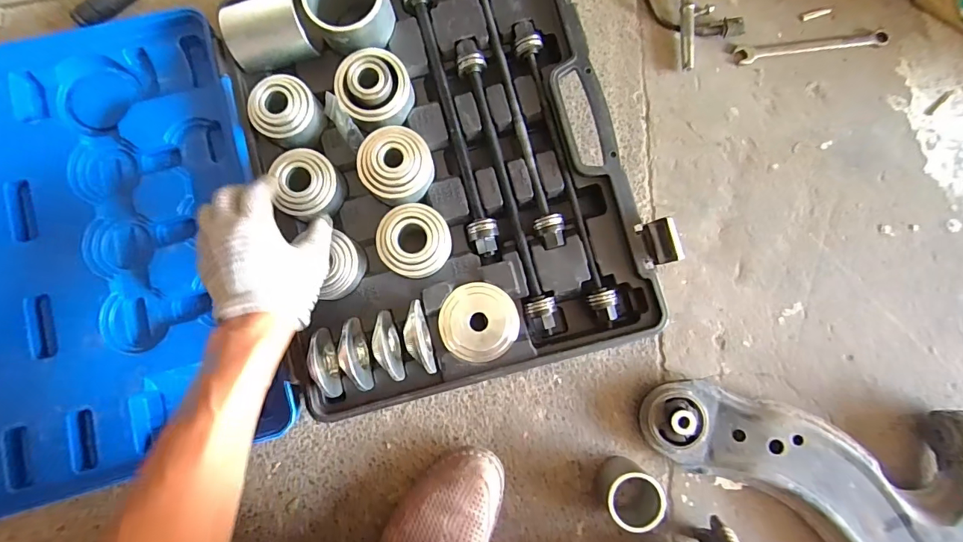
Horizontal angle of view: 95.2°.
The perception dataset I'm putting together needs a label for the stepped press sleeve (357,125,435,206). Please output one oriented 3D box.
[{"bbox_3d":[-0.093,-0.117,0.483,0.077,0.054,0.076,0,83,1],"label":"stepped press sleeve"}]

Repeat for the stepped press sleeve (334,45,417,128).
[{"bbox_3d":[-0.119,-0.198,0.485,0.081,0.044,0.081,8,87,2],"label":"stepped press sleeve"}]

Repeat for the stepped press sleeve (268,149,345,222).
[{"bbox_3d":[-0.185,-0.093,0.482,0.064,0.057,0.074,-5,85,-2],"label":"stepped press sleeve"}]

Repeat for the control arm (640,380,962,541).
[{"bbox_3d":[0.418,0.301,0.460,0.307,0.087,0.497,-26,83,-2],"label":"control arm"}]

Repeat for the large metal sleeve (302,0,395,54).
[{"bbox_3d":[-0.146,-0.292,0.483,0.083,0.060,0.084,0,83,1],"label":"large metal sleeve"}]

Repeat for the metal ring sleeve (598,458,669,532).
[{"bbox_3d":[0.158,0.237,0.470,0.060,0.059,0.057,36,85,4],"label":"metal ring sleeve"}]

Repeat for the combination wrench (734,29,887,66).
[{"bbox_3d":[0.409,-0.278,0.539,0.178,0.007,0.022,-6,83,0],"label":"combination wrench"}]

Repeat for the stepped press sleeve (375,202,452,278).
[{"bbox_3d":[-0.073,-0.032,0.474,0.079,0.037,0.077,7,87,2],"label":"stepped press sleeve"}]

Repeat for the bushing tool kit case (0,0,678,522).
[{"bbox_3d":[-0.240,-0.077,0.490,0.834,0.076,0.508,-14,83,-1],"label":"bushing tool kit case"}]

